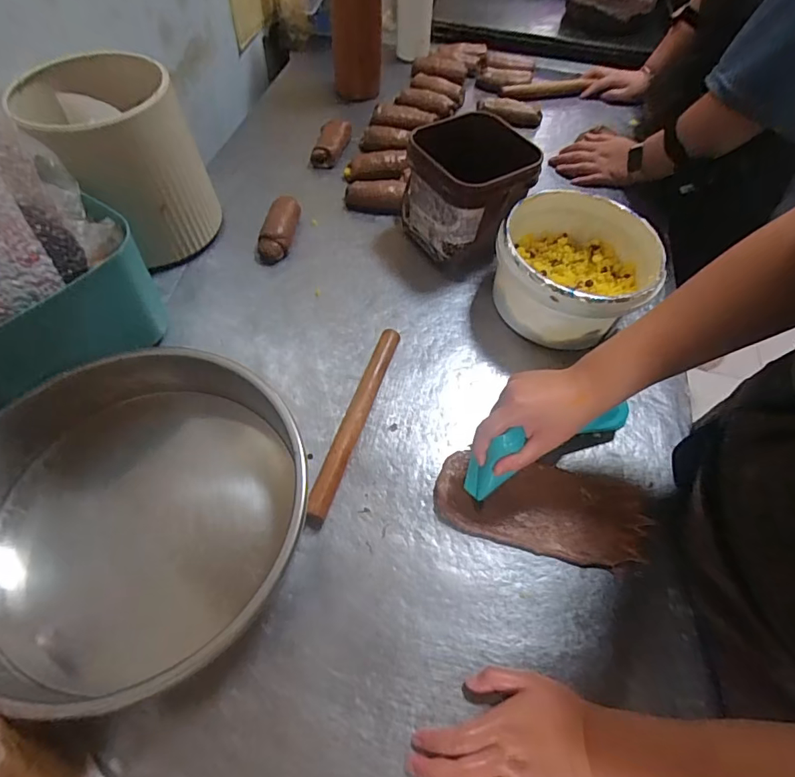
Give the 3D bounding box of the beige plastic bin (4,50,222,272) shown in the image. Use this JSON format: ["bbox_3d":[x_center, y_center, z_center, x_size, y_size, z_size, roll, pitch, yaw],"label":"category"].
[{"bbox_3d":[-0.353,-0.292,0.630,0.160,0.204,0.164,2,58,-3],"label":"beige plastic bin"}]

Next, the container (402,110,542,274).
[{"bbox_3d":[0.097,-0.282,0.687,0.137,0.147,0.149,-29,64,-20],"label":"container"}]

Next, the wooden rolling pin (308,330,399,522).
[{"bbox_3d":[-0.047,0.033,0.554,0.024,0.026,0.251,18,59,7],"label":"wooden rolling pin"}]

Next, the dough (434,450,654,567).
[{"bbox_3d":[0.156,0.127,0.519,0.224,0.011,0.098,12,58,4],"label":"dough"}]

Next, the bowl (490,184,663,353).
[{"bbox_3d":[0.226,-0.150,0.635,0.192,0.114,0.193,2,58,-3],"label":"bowl"}]

